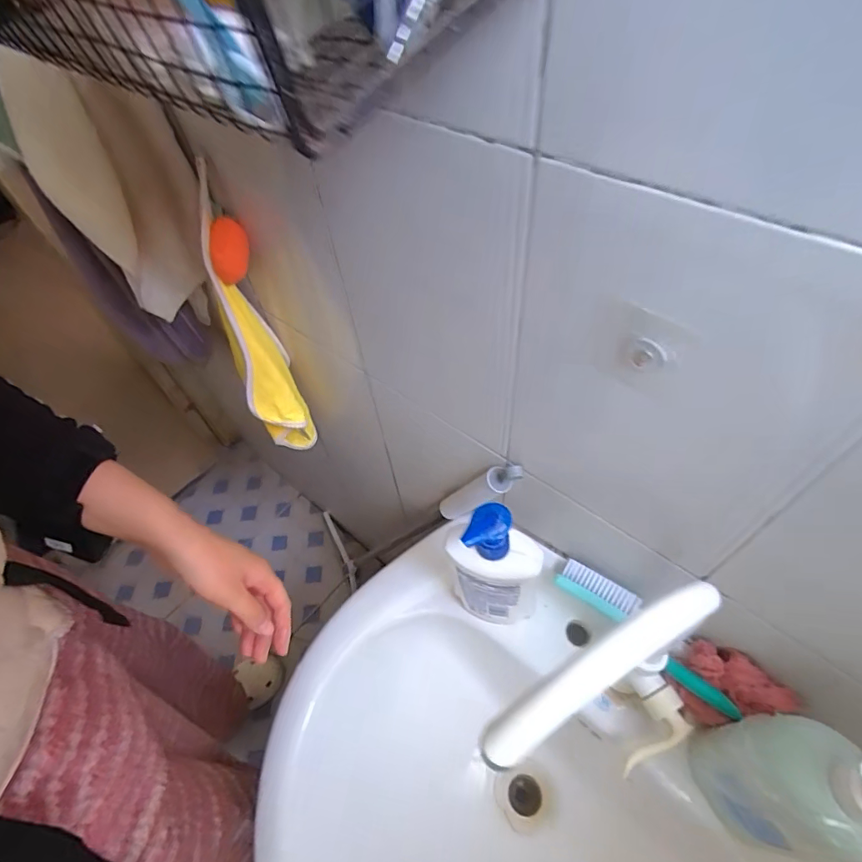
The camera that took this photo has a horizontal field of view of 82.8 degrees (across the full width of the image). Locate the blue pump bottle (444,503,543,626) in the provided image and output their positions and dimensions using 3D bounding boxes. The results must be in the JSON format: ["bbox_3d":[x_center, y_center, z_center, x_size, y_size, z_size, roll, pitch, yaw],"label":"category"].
[{"bbox_3d":[0.061,0.133,0.471,0.089,0.192,0.053,0,54,6],"label":"blue pump bottle"}]

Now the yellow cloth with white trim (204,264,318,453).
[{"bbox_3d":[-0.226,-0.072,0.679,0.070,0.293,0.095,-19,55,-9],"label":"yellow cloth with white trim"}]

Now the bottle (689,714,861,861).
[{"bbox_3d":[0.254,0.248,0.342,0.082,0.187,0.084,3,54,7],"label":"bottle"}]

